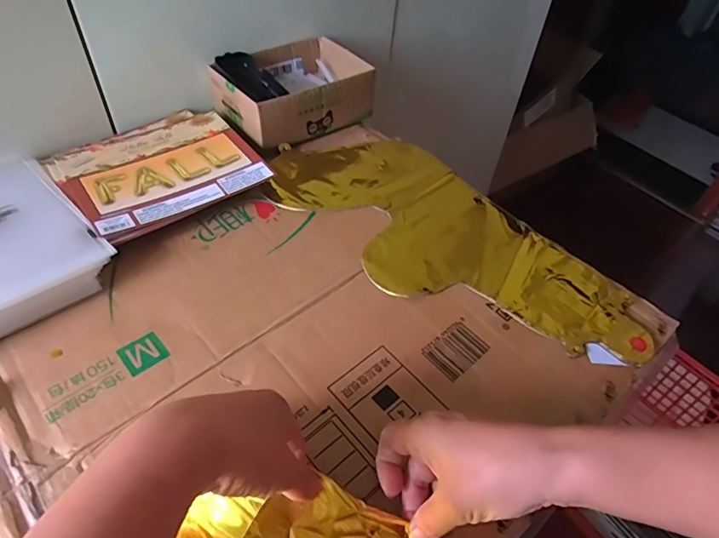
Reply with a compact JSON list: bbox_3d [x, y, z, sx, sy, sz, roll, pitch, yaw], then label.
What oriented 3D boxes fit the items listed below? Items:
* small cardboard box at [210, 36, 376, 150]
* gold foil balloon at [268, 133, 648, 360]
[{"bbox_3d":[-0.090,-0.245,0.662,0.192,0.066,0.148,-27,56,-26],"label":"small cardboard box"},{"bbox_3d":[0.091,-0.038,0.525,0.193,0.009,0.421,-32,59,-29],"label":"gold foil balloon"}]

